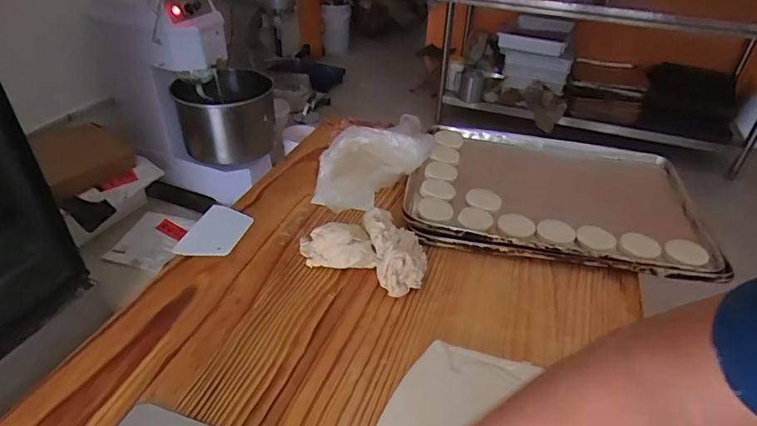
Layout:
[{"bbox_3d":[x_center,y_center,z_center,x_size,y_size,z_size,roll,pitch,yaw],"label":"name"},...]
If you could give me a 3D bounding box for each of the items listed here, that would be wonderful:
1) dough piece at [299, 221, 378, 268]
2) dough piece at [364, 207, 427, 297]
[{"bbox_3d":[-0.072,0.056,0.815,0.133,0.071,0.096,1,37,-3],"label":"dough piece"},{"bbox_3d":[0.029,0.059,0.808,0.088,0.069,0.155,-7,38,-12],"label":"dough piece"}]

